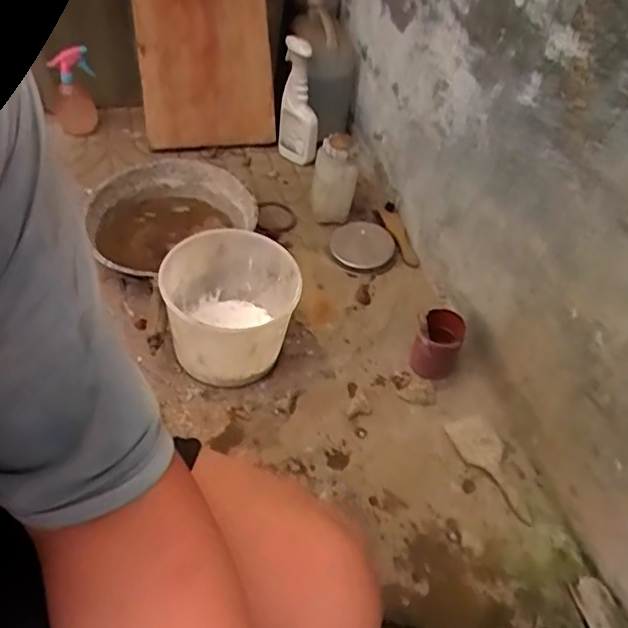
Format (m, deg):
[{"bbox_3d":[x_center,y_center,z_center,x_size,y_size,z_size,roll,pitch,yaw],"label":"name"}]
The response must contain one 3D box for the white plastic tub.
[{"bbox_3d":[-0.137,-0.006,1.014,0.207,0.181,0.192,3,47,-3],"label":"white plastic tub"}]

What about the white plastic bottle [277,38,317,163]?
[{"bbox_3d":[-0.035,-0.486,1.413,0.086,0.275,0.114,-3,23,-9],"label":"white plastic bottle"}]

